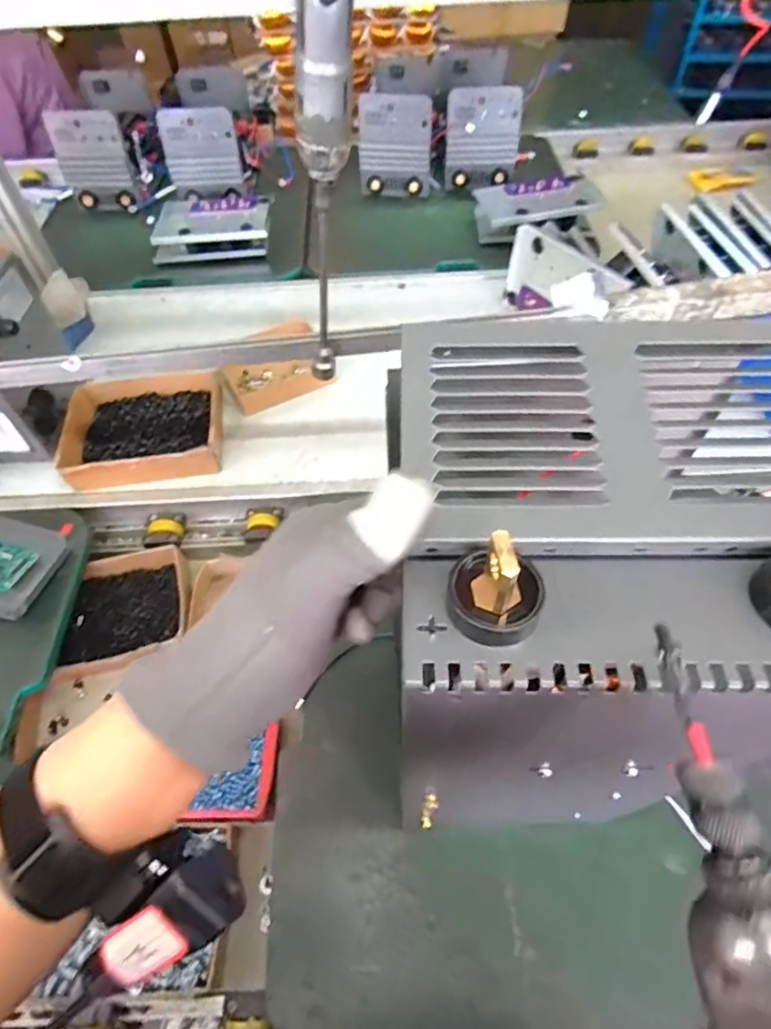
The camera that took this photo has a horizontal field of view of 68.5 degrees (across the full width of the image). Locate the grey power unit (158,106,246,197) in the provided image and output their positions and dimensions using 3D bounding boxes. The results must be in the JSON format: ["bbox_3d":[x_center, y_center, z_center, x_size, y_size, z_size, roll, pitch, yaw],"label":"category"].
[{"bbox_3d":[-0.395,-0.776,1.218,0.156,0.153,0.042,-7,54,-2],"label":"grey power unit"}]

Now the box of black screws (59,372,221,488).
[{"bbox_3d":[-0.370,-0.139,0.875,0.230,0.048,0.205,-9,54,-4],"label":"box of black screws"}]

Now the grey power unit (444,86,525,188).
[{"bbox_3d":[0.214,-0.823,1.252,0.154,0.194,0.066,8,55,9],"label":"grey power unit"}]

